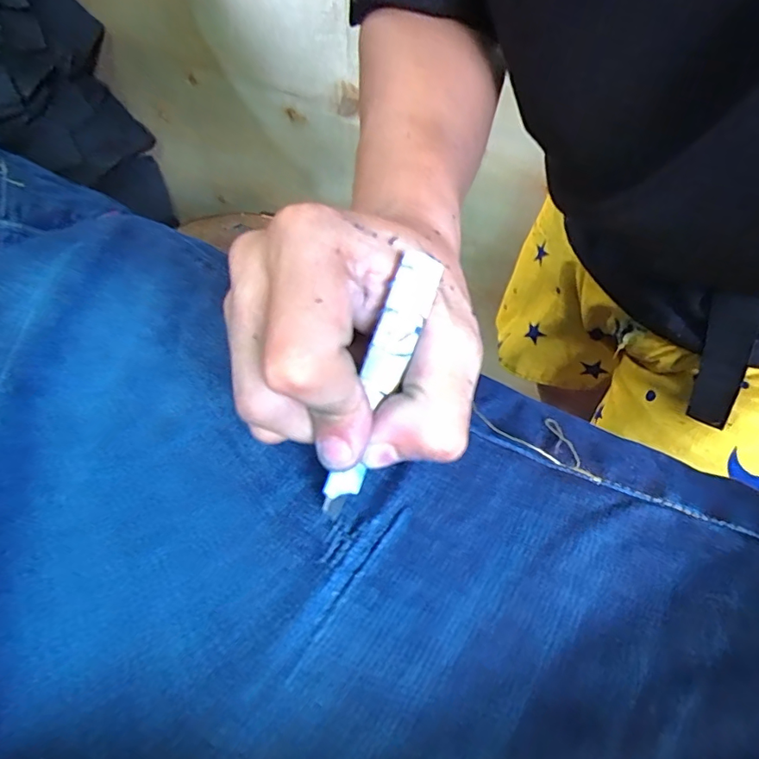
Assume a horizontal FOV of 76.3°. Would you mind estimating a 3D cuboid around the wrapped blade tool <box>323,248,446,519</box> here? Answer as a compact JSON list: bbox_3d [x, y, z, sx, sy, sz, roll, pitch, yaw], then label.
[{"bbox_3d":[-0.002,0.004,0.159,0.015,0.090,0.004,16,8,-29],"label":"wrapped blade tool"}]

